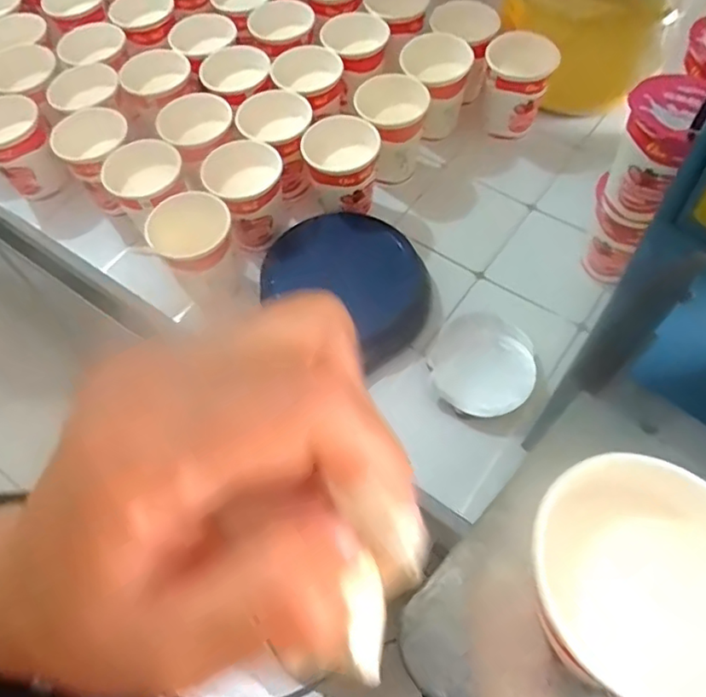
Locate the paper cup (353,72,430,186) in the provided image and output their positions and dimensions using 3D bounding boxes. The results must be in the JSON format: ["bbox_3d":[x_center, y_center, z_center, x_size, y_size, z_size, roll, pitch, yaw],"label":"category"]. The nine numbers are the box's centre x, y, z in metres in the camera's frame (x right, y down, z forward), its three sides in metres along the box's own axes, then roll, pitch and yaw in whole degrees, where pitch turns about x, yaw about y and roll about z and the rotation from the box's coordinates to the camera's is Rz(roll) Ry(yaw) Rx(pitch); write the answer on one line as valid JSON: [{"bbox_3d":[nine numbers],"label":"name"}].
[{"bbox_3d":[0.038,-0.205,0.568,0.063,0.075,0.069,-2,61,3],"label":"paper cup"}]

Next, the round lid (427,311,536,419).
[{"bbox_3d":[0.105,0.016,0.485,0.081,0.030,0.084,-2,61,3],"label":"round lid"}]

